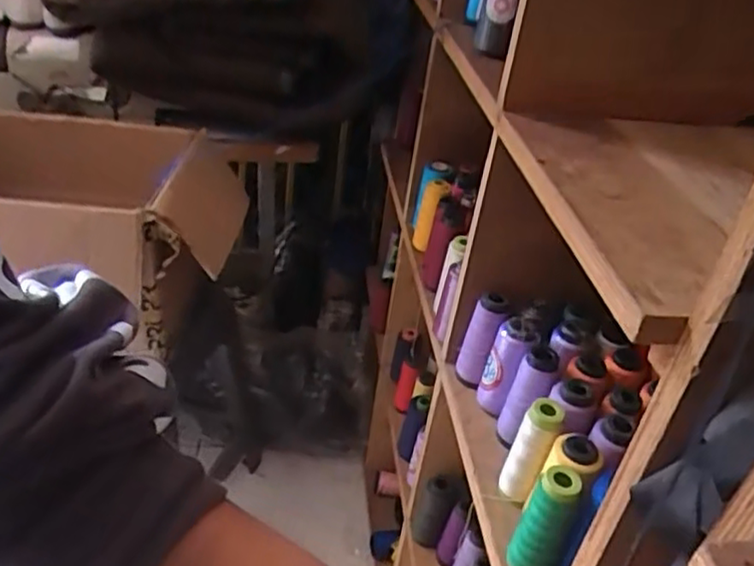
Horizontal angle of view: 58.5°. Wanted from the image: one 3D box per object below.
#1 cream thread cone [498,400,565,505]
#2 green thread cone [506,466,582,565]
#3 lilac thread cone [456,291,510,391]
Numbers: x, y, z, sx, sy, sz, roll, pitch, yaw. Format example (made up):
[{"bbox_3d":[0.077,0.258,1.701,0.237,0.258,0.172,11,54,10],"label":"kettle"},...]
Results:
[{"bbox_3d":[0.146,0.160,0.641,0.034,0.110,0.033,22,37,19],"label":"cream thread cone"},{"bbox_3d":[0.143,0.205,0.570,0.044,0.110,0.042,22,37,19],"label":"green thread cone"},{"bbox_3d":[0.115,0.071,0.756,0.038,0.125,0.030,16,36,11],"label":"lilac thread cone"}]

